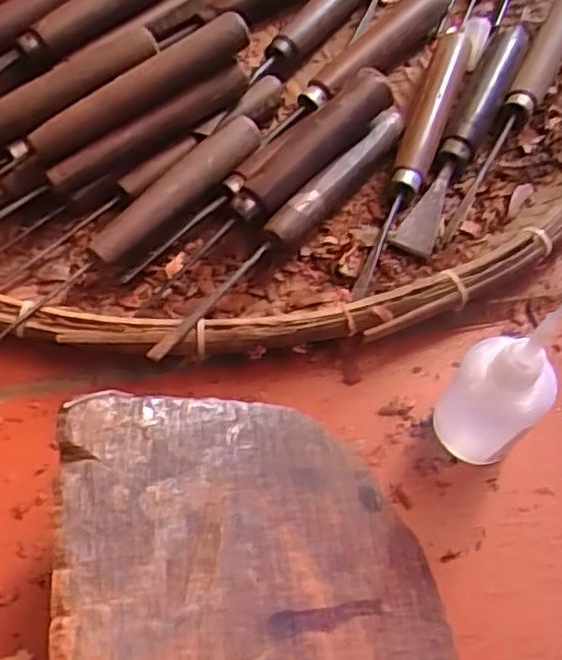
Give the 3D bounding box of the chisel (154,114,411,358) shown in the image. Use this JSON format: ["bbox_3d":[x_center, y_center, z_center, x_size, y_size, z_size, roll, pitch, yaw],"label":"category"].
[{"bbox_3d":[0.006,-0.050,0.340,0.012,0.022,0.189,35,65,16],"label":"chisel"}]

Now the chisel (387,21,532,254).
[{"bbox_3d":[0.099,-0.105,0.376,0.020,0.015,0.166,24,62,11],"label":"chisel"}]

